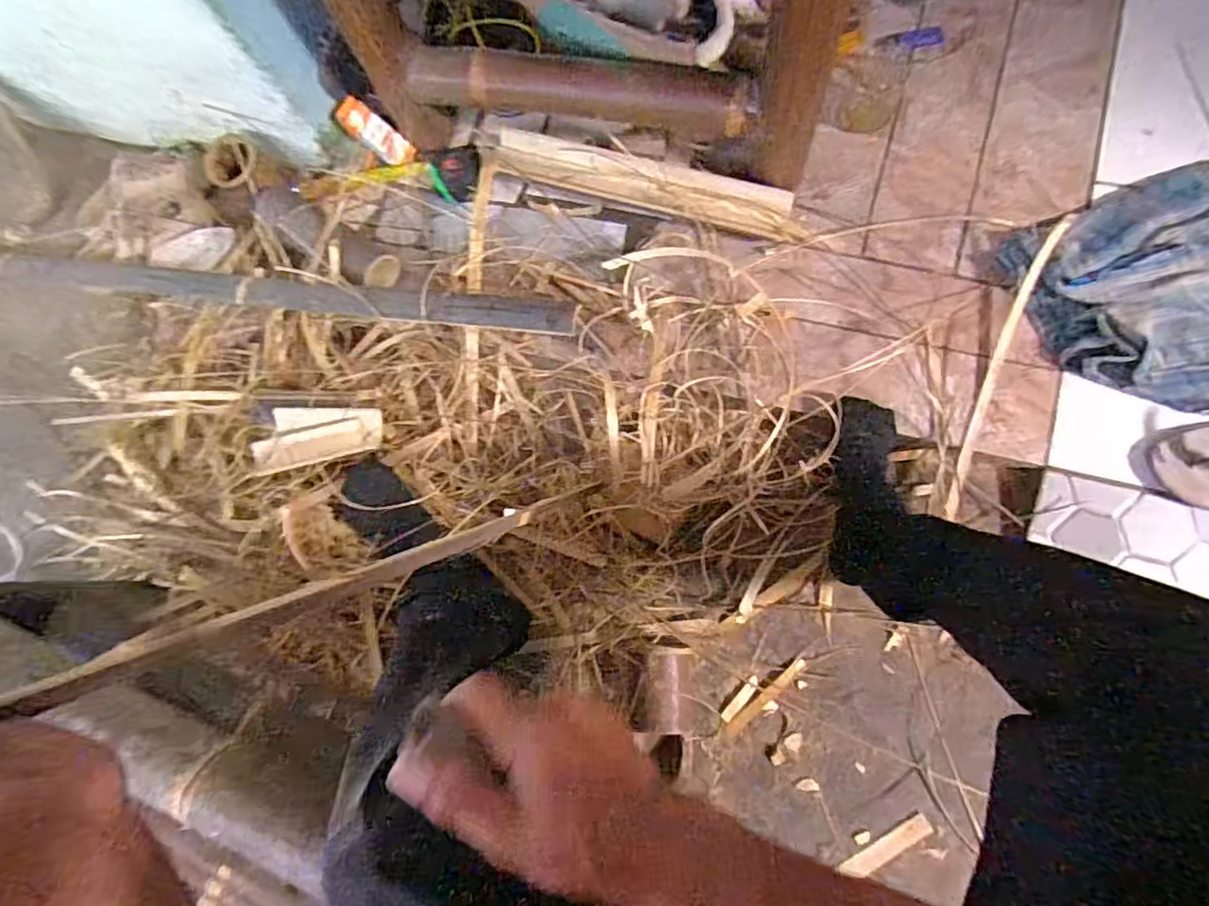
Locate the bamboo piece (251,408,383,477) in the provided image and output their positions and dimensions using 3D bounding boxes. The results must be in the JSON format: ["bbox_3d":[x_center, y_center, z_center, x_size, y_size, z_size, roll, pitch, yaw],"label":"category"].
[{"bbox_3d":[-0.389,-0.027,0.816,0.168,0.032,0.080,-14,81,-8],"label":"bamboo piece"}]

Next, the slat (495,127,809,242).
[{"bbox_3d":[0.061,-0.392,0.867,0.450,0.028,0.076,17,81,11],"label":"slat"}]

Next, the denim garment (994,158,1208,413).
[{"bbox_3d":[0.708,-0.195,0.741,0.306,0.065,0.313,-21,76,3],"label":"denim garment"}]

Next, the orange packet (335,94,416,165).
[{"bbox_3d":[-0.351,-0.488,0.925,0.119,0.016,0.049,33,118,-18],"label":"orange packet"}]

